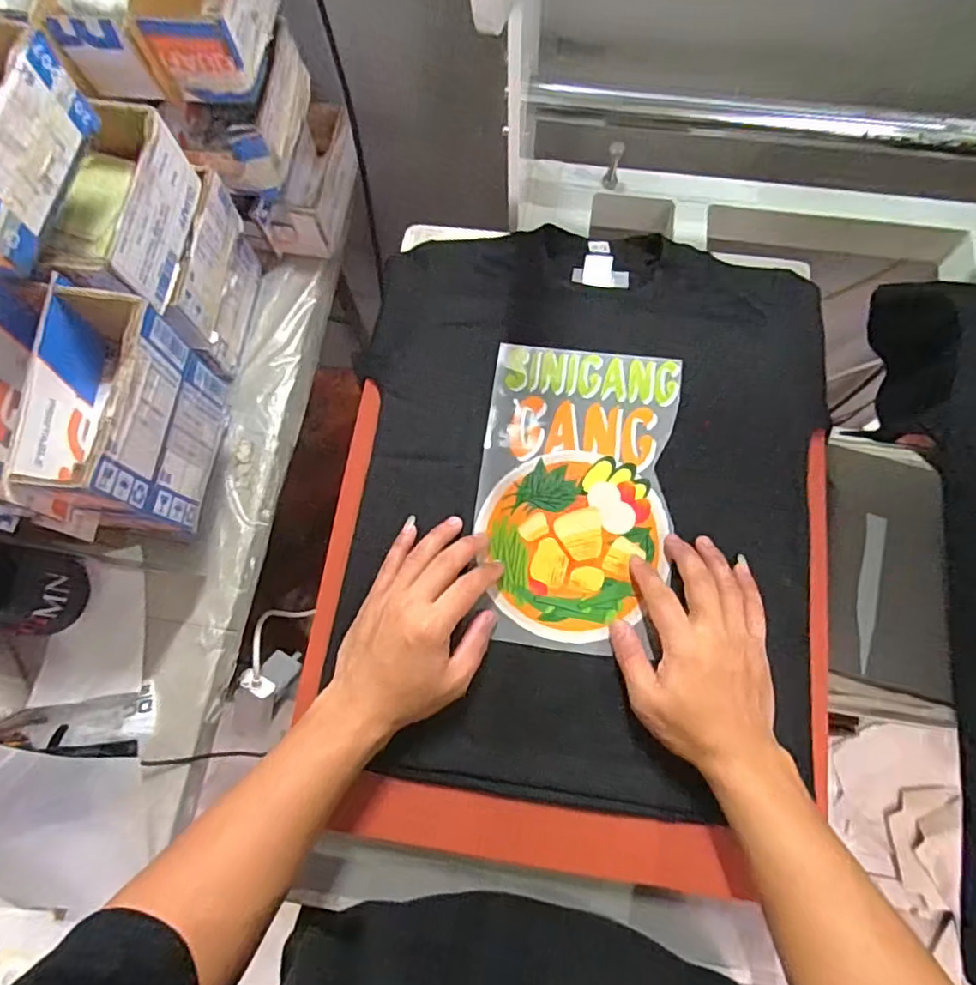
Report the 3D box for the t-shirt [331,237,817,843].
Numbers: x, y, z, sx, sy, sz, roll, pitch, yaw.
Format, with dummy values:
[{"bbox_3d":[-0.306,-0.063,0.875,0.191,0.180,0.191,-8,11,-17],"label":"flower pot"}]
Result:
[{"bbox_3d":[0.080,-0.006,0.499,0.380,0.028,0.481,8,73,2],"label":"t-shirt"}]

